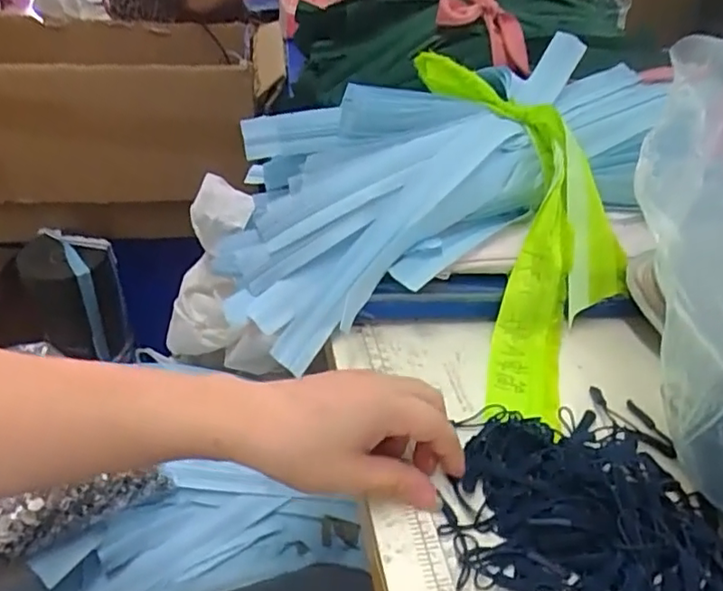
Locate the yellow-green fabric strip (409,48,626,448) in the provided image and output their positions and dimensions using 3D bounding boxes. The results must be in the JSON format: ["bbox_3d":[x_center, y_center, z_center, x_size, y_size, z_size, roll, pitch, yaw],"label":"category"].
[{"bbox_3d":[0.148,-0.061,0.507,0.154,0.055,0.344,-4,72,-5],"label":"yellow-green fabric strip"}]

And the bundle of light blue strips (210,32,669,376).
[{"bbox_3d":[0.068,-0.123,0.533,0.441,0.140,0.178,-26,45,-14],"label":"bundle of light blue strips"}]

